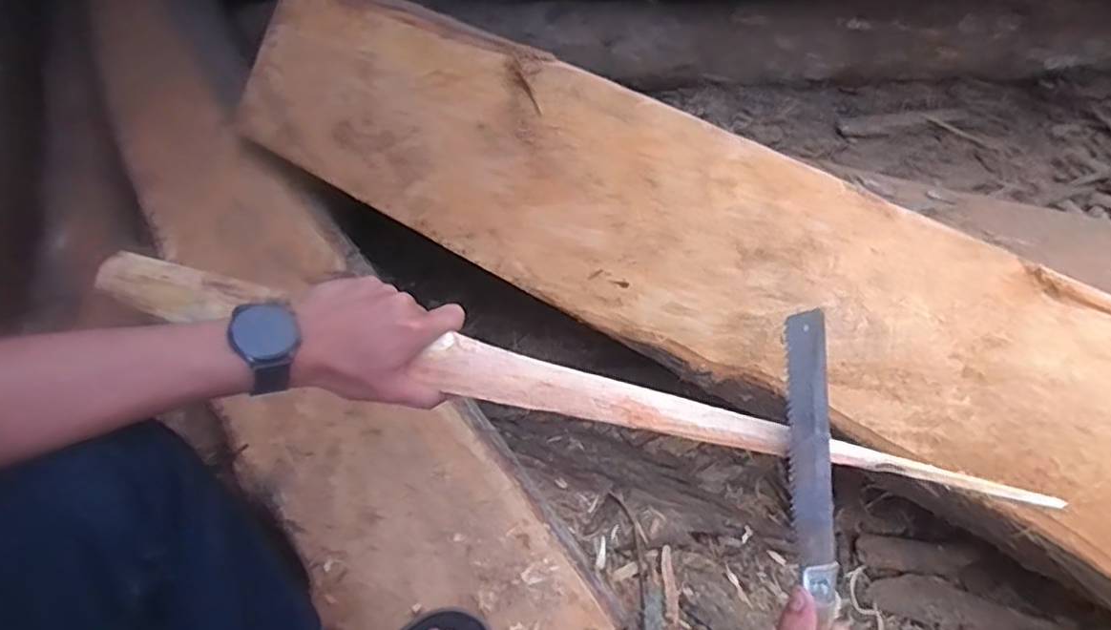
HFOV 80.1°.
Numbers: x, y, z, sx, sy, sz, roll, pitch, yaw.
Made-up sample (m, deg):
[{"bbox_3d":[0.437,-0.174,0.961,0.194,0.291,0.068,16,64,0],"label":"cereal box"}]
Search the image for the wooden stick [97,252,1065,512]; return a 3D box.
[{"bbox_3d":[-0.056,0.040,0.493,0.718,0.021,0.043,13,52,16],"label":"wooden stick"}]

